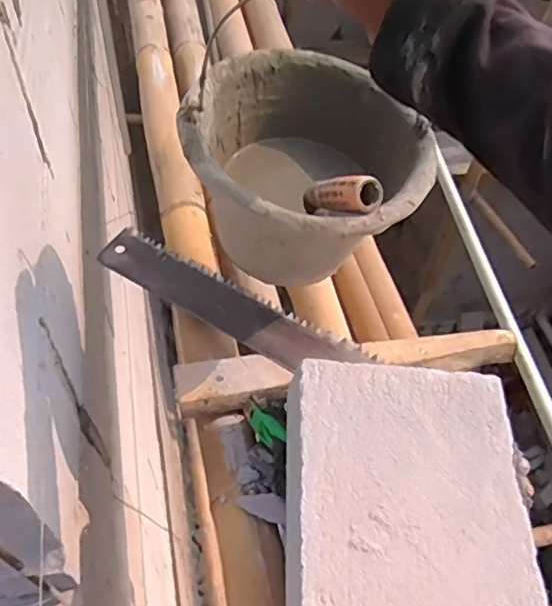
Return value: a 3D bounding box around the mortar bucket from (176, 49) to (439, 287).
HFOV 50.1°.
[{"bbox_3d":[0.015,-0.124,0.605,0.204,0.163,0.249,-19,55,-19],"label":"mortar bucket"}]

